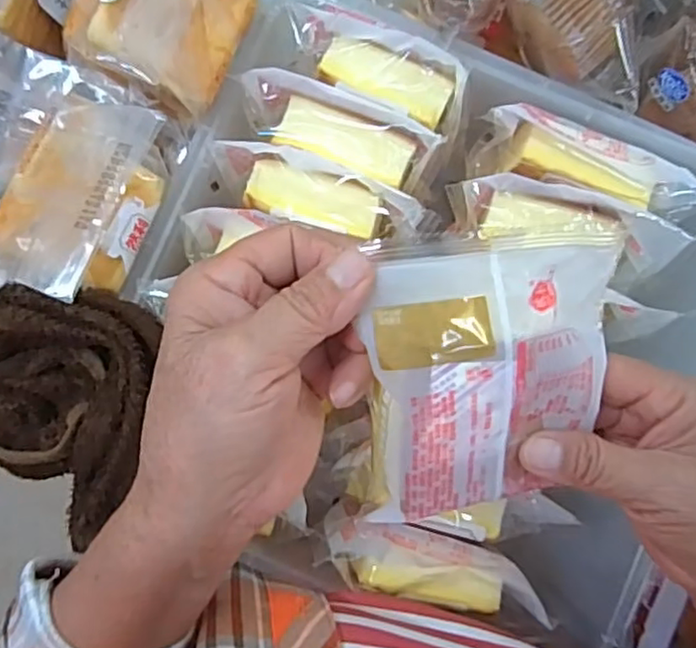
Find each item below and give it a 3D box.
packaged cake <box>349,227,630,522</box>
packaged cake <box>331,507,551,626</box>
[{"bbox_3d":[0.052,0.018,0.249,0.094,0.032,0.100,-12,117,-16],"label":"packaged cake"},{"bbox_3d":[0.041,0.119,0.317,0.103,0.028,0.032,13,85,2],"label":"packaged cake"}]

